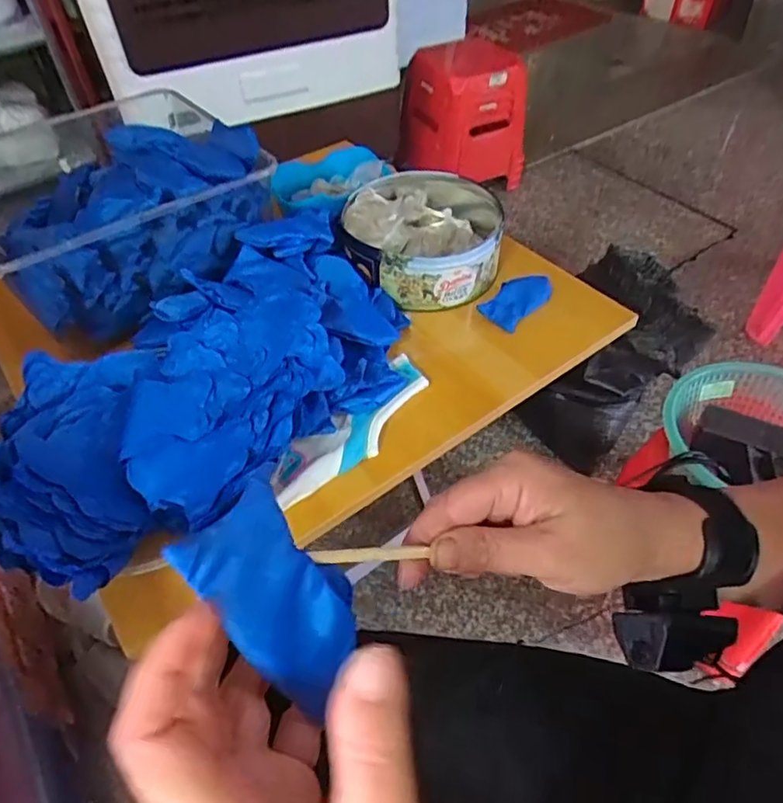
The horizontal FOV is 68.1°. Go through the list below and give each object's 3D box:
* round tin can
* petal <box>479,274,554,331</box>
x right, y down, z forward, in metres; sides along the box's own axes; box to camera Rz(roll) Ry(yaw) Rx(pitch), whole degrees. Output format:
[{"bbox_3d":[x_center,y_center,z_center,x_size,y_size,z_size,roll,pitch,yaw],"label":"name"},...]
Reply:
[{"bbox_3d":[0.036,-0.205,0.719,0.186,0.073,0.209,-1,48,1],"label":"round tin can"},{"bbox_3d":[0.150,-0.122,0.675,0.051,0.009,0.095,40,66,22],"label":"petal"}]

